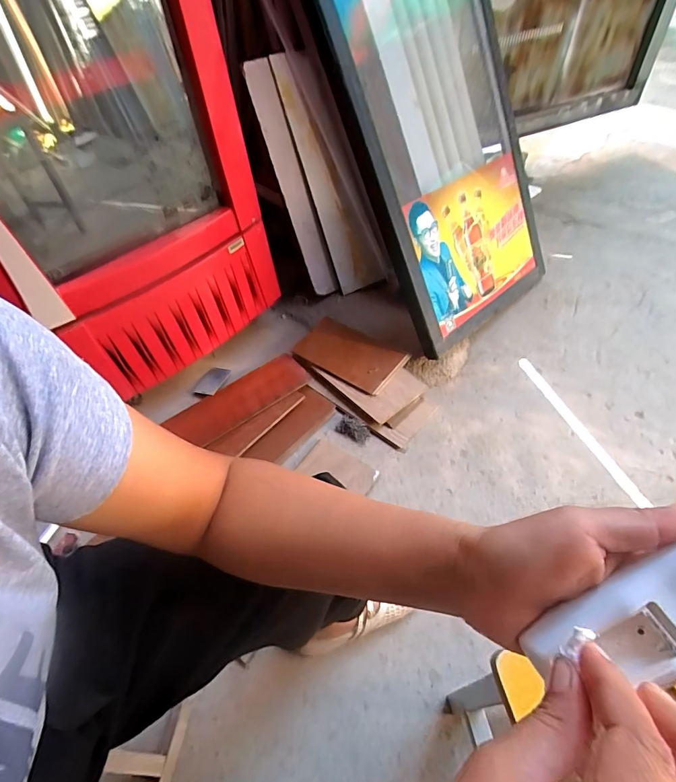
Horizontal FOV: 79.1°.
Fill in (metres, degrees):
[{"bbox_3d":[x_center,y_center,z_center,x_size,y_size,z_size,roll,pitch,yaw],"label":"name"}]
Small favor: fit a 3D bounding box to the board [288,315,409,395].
[{"bbox_3d":[0.025,-0.105,1.133,0.302,0.021,0.170,28,56,29],"label":"board"}]

